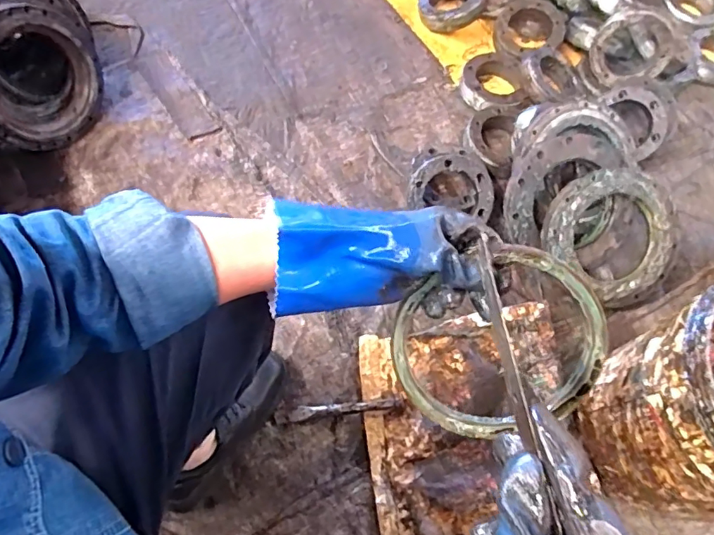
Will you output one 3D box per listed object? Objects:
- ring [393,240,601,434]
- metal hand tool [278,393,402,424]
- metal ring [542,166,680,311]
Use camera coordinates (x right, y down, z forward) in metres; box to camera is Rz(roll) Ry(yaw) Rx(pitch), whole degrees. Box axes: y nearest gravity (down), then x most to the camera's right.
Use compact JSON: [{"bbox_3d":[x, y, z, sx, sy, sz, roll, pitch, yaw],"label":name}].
[{"bbox_3d":[0.131,0.076,0.460,0.189,0.016,0.178,1,109,3],"label":"ring"},{"bbox_3d":[-0.028,0.234,0.817,0.210,0.023,0.021,-6,64,-4],"label":"metal hand tool"},{"bbox_3d":[0.469,-0.046,0.908,0.242,0.042,0.261,0,95,-4],"label":"metal ring"}]

